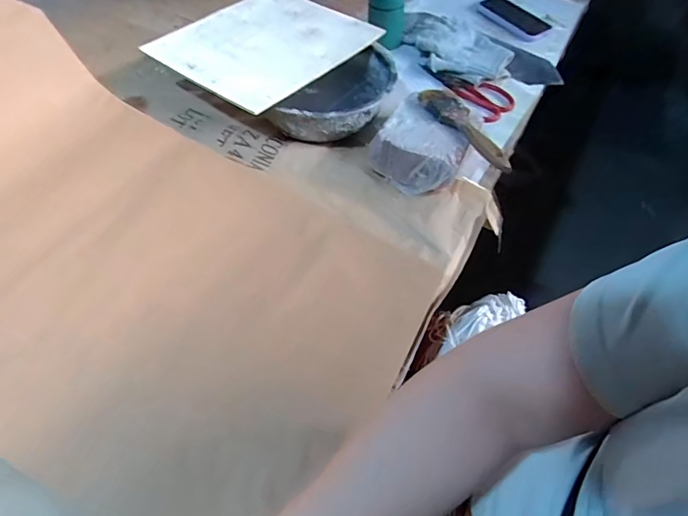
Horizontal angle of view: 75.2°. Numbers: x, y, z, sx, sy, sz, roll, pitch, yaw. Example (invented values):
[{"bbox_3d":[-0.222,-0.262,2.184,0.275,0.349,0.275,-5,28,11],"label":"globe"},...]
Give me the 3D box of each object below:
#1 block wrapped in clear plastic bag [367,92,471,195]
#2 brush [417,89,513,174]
[{"bbox_3d":[0.106,-0.148,0.599,0.115,0.059,0.113,30,58,17],"label":"block wrapped in clear plastic bag"},{"bbox_3d":[0.159,-0.169,0.572,0.038,0.021,0.169,-28,61,-20],"label":"brush"}]

